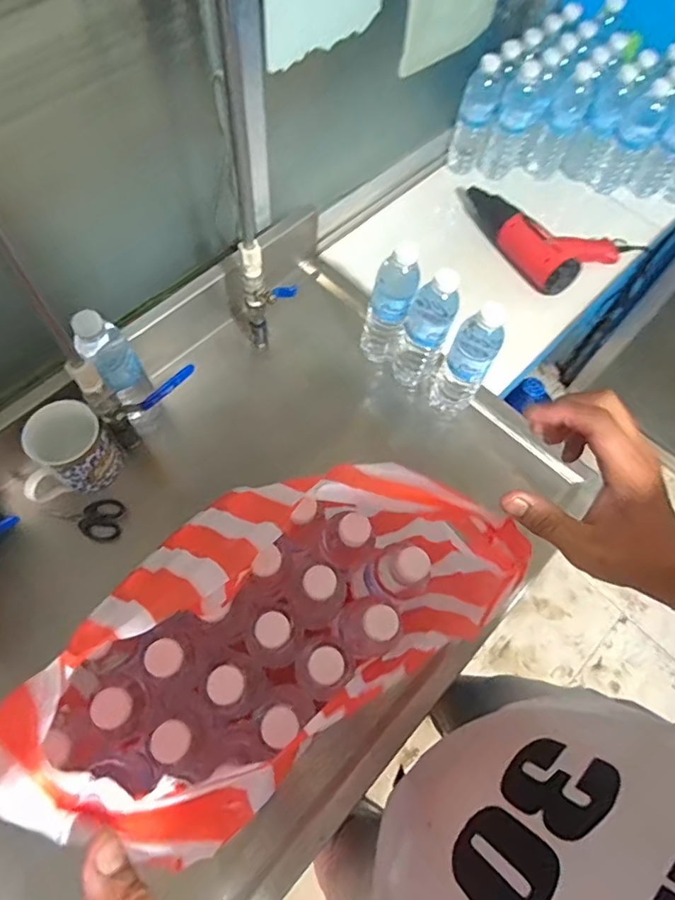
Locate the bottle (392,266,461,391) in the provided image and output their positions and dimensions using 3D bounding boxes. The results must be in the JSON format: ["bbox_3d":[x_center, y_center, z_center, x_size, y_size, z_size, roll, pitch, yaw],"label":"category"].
[{"bbox_3d":[0.125,-0.165,0.757,0.067,0.194,0.055,17,65,5],"label":"bottle"}]

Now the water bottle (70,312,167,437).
[{"bbox_3d":[-0.273,-0.087,0.697,0.058,0.234,0.058,1,65,-3],"label":"water bottle"}]

